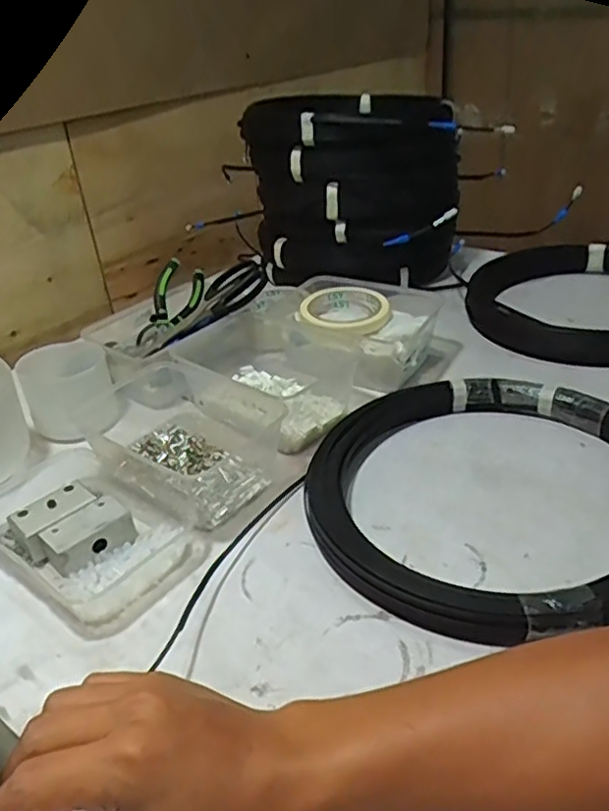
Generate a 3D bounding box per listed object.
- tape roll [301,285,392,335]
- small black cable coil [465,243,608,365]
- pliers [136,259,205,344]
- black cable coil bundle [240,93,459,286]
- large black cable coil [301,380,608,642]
[{"bbox_3d":[0.042,-0.105,0.709,0.103,0.020,0.102,-3,28,1],"label":"tape roll"},{"bbox_3d":[0.347,-0.127,0.776,0.272,0.062,0.269,-3,28,1],"label":"small black cable coil"},{"bbox_3d":[-0.153,-0.120,0.752,0.053,0.022,0.109,17,73,-7],"label":"pliers"},{"bbox_3d":[0.068,-0.324,0.893,0.279,0.198,0.279,-1,28,4],"label":"black cable coil bundle"},{"bbox_3d":[0.150,0.065,0.512,0.288,0.039,0.279,-3,28,1],"label":"large black cable coil"}]

